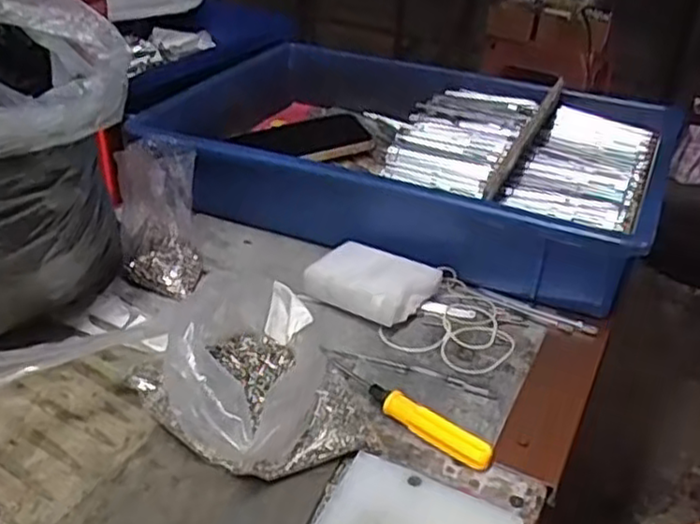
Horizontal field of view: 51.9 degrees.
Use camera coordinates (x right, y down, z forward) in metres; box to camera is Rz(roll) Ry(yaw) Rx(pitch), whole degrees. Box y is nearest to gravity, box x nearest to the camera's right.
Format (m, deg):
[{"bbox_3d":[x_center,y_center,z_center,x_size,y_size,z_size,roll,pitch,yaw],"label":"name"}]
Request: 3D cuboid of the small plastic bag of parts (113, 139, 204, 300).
[{"bbox_3d":[-0.142,-0.033,0.532,0.056,0.111,0.029,-3,8,-9],"label":"small plastic bag of parts"}]

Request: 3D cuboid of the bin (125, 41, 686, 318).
[{"bbox_3d":[0.038,-0.103,0.655,0.449,0.079,0.299,13,35,15],"label":"bin"}]

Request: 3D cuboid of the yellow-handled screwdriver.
[{"bbox_3d":[0.027,0.083,0.430,0.133,0.015,0.016,30,42,34],"label":"yellow-handled screwdriver"}]

